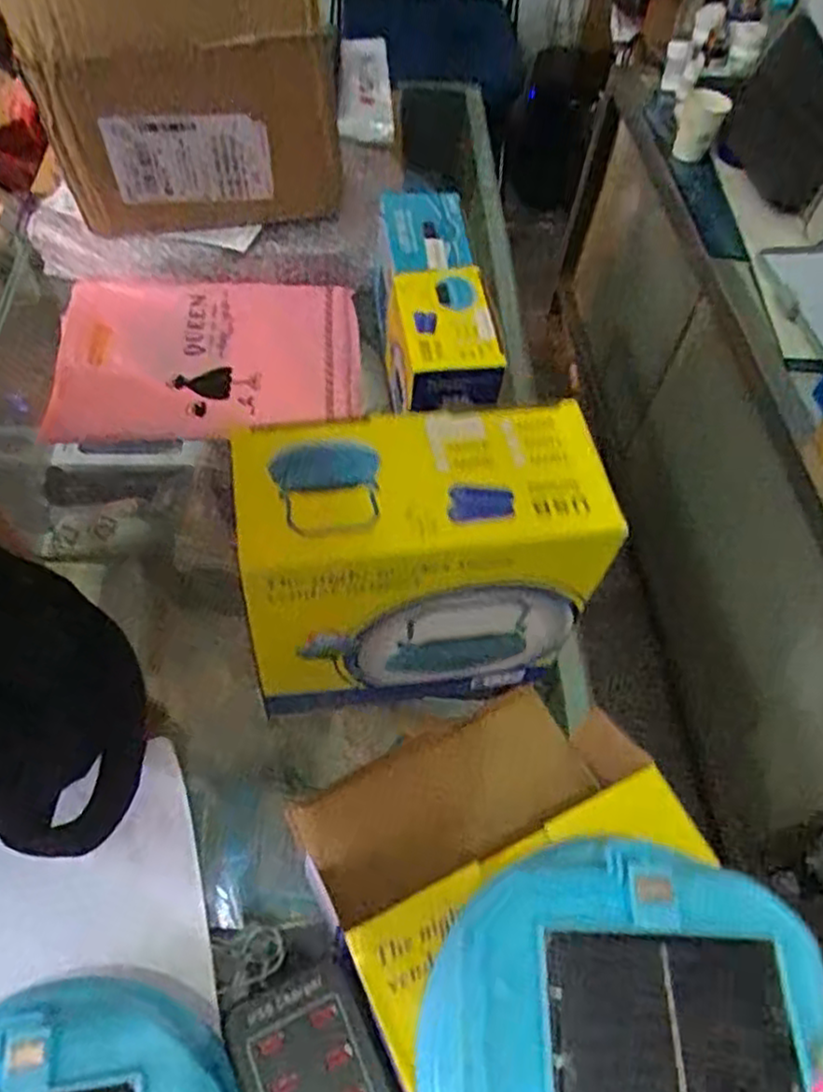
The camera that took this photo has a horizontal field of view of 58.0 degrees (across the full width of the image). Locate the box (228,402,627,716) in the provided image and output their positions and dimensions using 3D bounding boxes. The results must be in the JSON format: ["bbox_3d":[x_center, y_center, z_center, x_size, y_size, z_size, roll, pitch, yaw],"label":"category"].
[{"bbox_3d":[-0.001,0.013,0.434,0.189,0.174,0.093,-6,58,-8],"label":"box"}]

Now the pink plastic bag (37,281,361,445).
[{"bbox_3d":[-0.175,-0.171,0.651,0.254,0.031,0.174,-3,57,-6],"label":"pink plastic bag"}]

